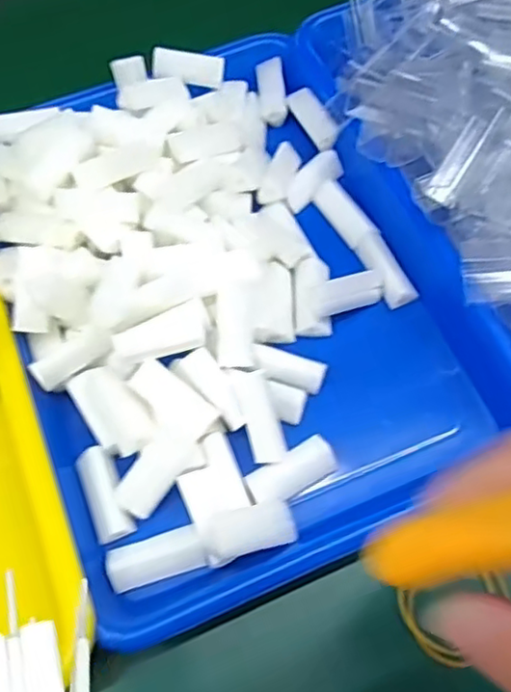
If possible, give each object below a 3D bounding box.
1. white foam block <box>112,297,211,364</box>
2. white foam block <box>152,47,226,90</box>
[{"bbox_3d":[-0.048,-0.006,0.330,0.049,0.016,0.024,-21,65,-7],"label":"white foam block"},{"bbox_3d":[-0.044,-0.184,0.419,0.047,0.013,0.017,5,63,-13],"label":"white foam block"}]

